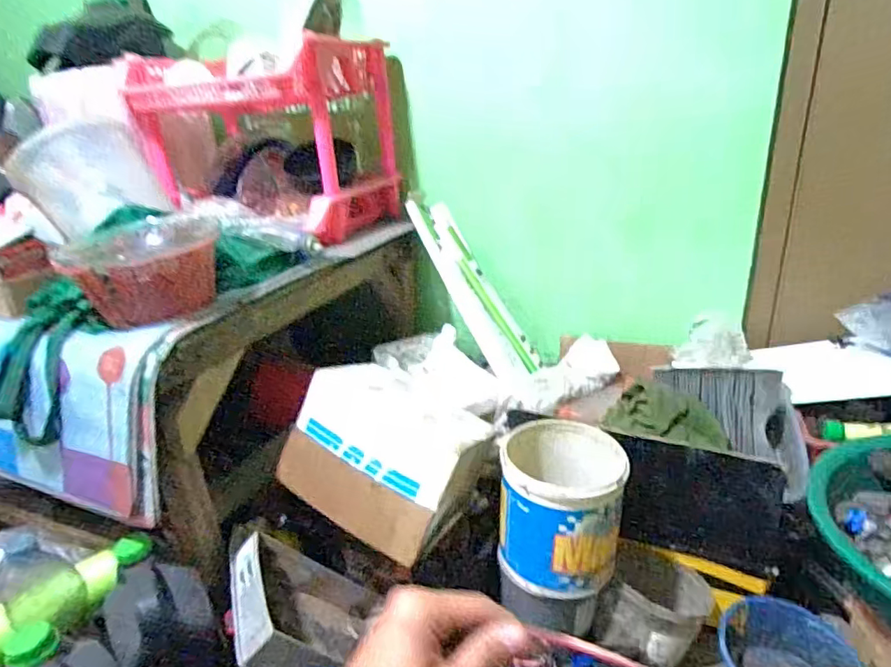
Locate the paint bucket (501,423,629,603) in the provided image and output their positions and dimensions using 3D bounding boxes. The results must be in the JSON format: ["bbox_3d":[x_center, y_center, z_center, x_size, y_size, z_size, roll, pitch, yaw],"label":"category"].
[{"bbox_3d":[0.181,0.260,0.836,0.179,0.180,0.201,3,24,19],"label":"paint bucket"}]

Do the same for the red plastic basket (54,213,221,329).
[{"bbox_3d":[-0.418,-0.091,0.760,0.192,0.103,0.196,-21,27,-33],"label":"red plastic basket"}]

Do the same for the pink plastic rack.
[{"bbox_3d":[-0.365,-0.395,1.129,0.436,0.332,0.333,6,25,25],"label":"pink plastic rack"}]

